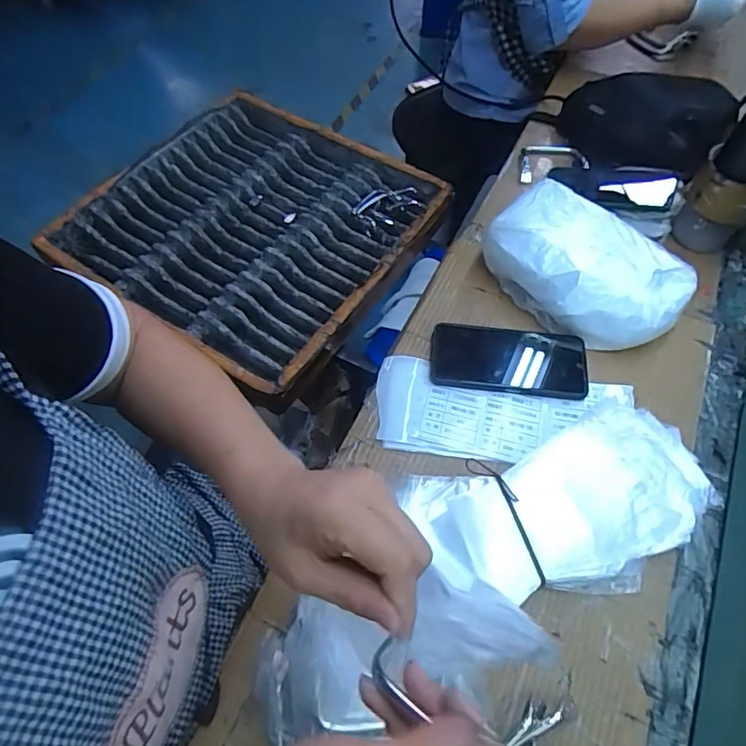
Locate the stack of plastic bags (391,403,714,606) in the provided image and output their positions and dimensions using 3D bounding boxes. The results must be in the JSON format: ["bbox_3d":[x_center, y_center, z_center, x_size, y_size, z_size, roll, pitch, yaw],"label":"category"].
[{"bbox_3d":[0.194,0.117,0.485,0.254,0.036,0.147,-17,61,-10],"label":"stack of plastic bags"}]

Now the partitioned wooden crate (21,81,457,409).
[{"bbox_3d":[-0.213,-0.267,0.991,0.536,0.089,0.543,30,64,16],"label":"partitioned wooden crate"}]

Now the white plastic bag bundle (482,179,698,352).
[{"bbox_3d":[0.238,-0.117,0.597,0.130,0.082,0.212,-38,67,-20],"label":"white plastic bag bundle"}]

